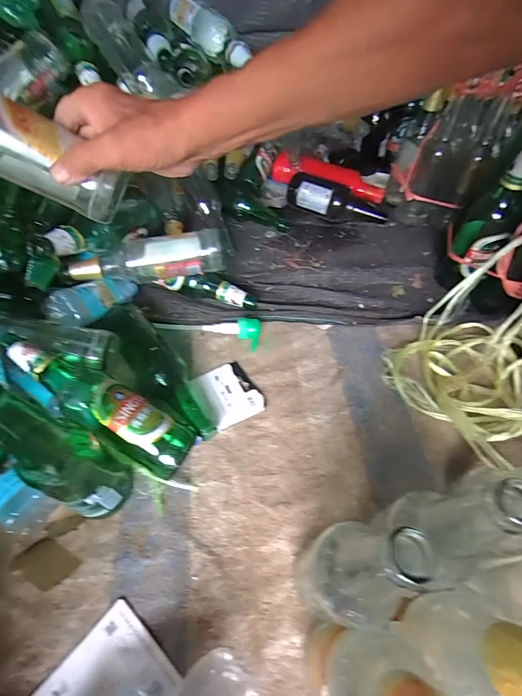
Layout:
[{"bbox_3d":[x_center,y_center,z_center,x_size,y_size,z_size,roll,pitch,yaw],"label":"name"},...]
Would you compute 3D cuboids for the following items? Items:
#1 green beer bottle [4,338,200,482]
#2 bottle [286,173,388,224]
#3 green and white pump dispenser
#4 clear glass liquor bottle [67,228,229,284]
[{"bbox_3d":[-0.199,0.067,0.429,0.253,0.064,0.069,31,58,3],"label":"green beer bottle"},{"bbox_3d":[0.163,-0.316,0.747,0.220,0.073,0.061,16,58,11],"label":"bottle"},{"bbox_3d":[-0.093,-0.033,0.573,0.183,0.028,0.047,6,54,6],"label":"green and white pump dispenser"},{"bbox_3d":[-0.180,-0.143,0.558,0.252,0.057,0.060,-9,56,-6],"label":"clear glass liquor bottle"}]

